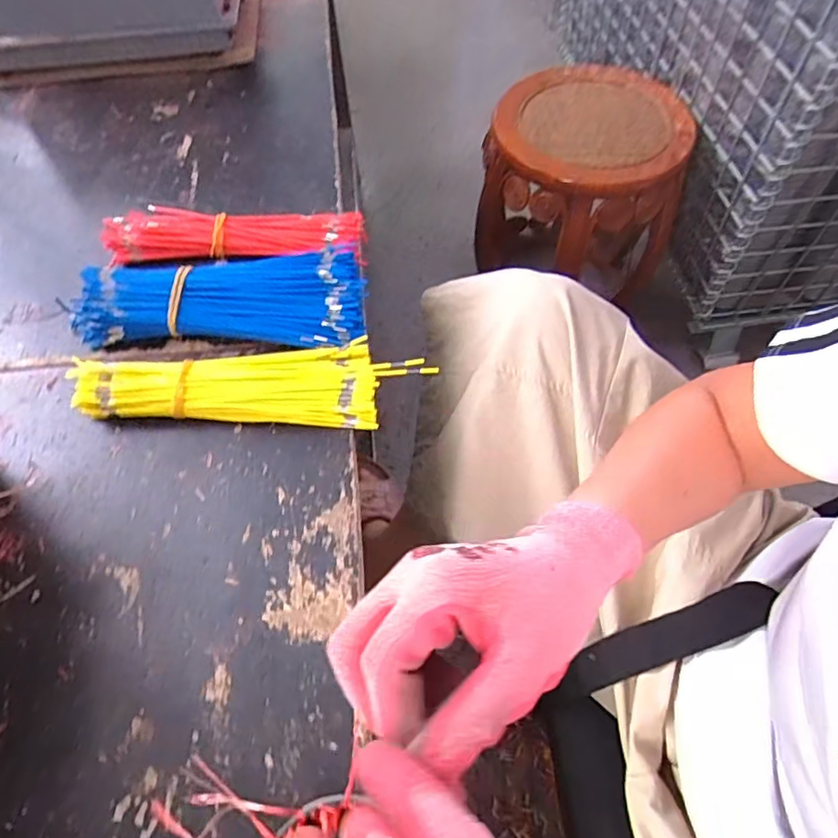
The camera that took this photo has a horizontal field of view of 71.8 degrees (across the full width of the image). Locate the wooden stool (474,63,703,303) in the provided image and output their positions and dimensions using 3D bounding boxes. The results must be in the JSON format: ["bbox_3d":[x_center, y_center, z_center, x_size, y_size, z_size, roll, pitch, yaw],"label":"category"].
[{"bbox_3d":[0.291,-0.387,1.090,0.326,0.381,0.297,0,60,1],"label":"wooden stool"}]

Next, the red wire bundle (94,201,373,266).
[{"bbox_3d":[-0.179,-0.180,0.558,0.253,0.022,0.063,1,60,1],"label":"red wire bundle"}]

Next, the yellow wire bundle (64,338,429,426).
[{"bbox_3d":[-0.135,-0.031,0.472,0.274,0.027,0.069,2,60,2],"label":"yellow wire bundle"}]

